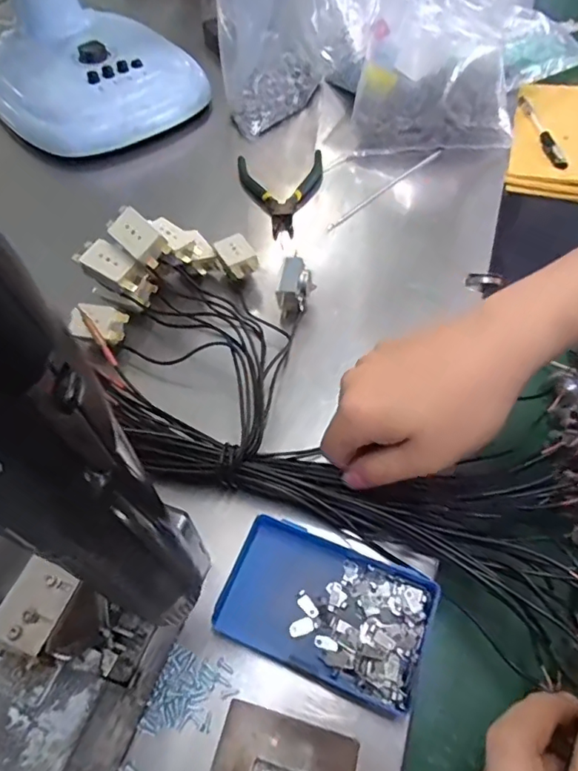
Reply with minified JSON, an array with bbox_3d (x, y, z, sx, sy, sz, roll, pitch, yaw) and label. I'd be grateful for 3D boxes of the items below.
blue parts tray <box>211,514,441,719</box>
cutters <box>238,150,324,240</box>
[{"bbox_3d":[0.021,0.129,0.303,0.113,0.029,0.072,23,57,11],"label":"blue parts tray"},{"bbox_3d":[-0.002,-0.194,0.532,0.088,0.019,0.113,-7,55,-4],"label":"cutters"}]

